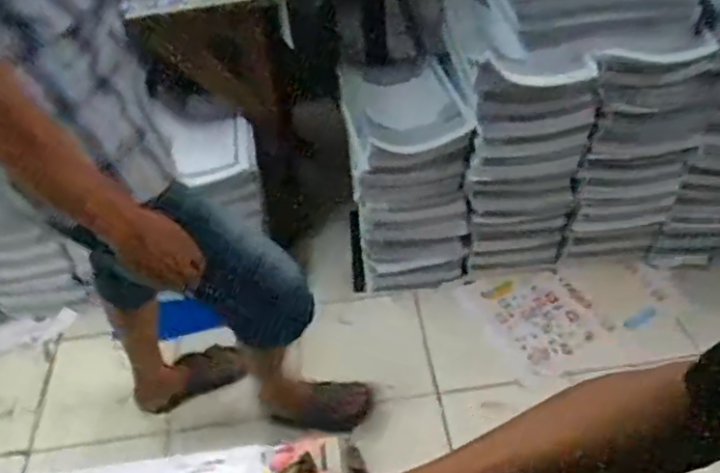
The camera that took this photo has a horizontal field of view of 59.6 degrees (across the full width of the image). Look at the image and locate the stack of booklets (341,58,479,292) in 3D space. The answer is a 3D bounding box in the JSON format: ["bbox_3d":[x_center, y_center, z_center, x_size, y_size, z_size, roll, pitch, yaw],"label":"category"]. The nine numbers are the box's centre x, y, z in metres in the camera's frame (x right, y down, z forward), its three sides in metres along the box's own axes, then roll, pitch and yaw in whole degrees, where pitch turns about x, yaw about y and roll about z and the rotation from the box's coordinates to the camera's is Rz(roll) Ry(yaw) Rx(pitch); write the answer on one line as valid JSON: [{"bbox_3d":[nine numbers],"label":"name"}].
[{"bbox_3d":[0.109,-0.112,1.466,0.255,0.523,0.186,-5,45,0],"label":"stack of booklets"}]

